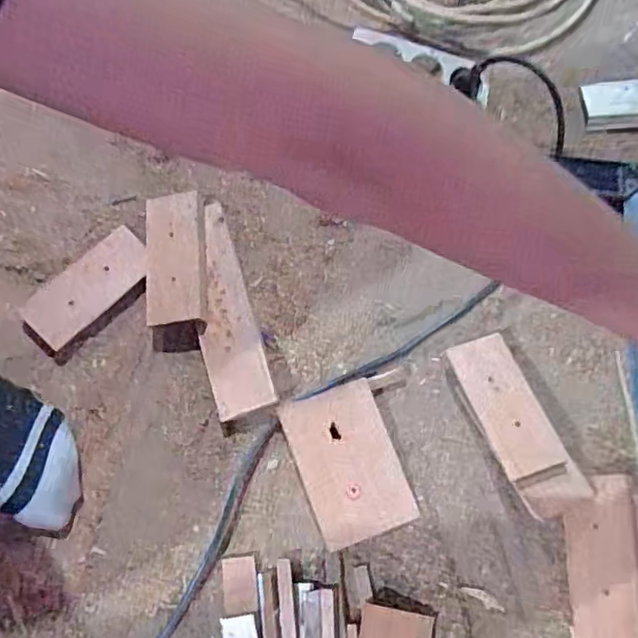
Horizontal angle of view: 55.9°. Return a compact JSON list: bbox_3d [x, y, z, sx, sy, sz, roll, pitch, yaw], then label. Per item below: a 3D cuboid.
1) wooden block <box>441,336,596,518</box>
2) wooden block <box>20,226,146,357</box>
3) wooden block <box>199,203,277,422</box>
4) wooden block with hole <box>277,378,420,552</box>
[{"bbox_3d":[0.164,0.089,0.511,0.055,0.017,0.155,-29,67,10],"label":"wooden block"},{"bbox_3d":[-0.215,-0.027,0.563,0.126,0.016,0.054,-43,78,-13],"label":"wooden block"},{"bbox_3d":[-0.090,-0.010,0.557,0.054,0.025,0.201,-15,73,-6],"label":"wooden block"},{"bbox_3d":[0.024,0.122,0.516,0.080,0.020,0.126,-21,74,-7],"label":"wooden block with hole"}]

